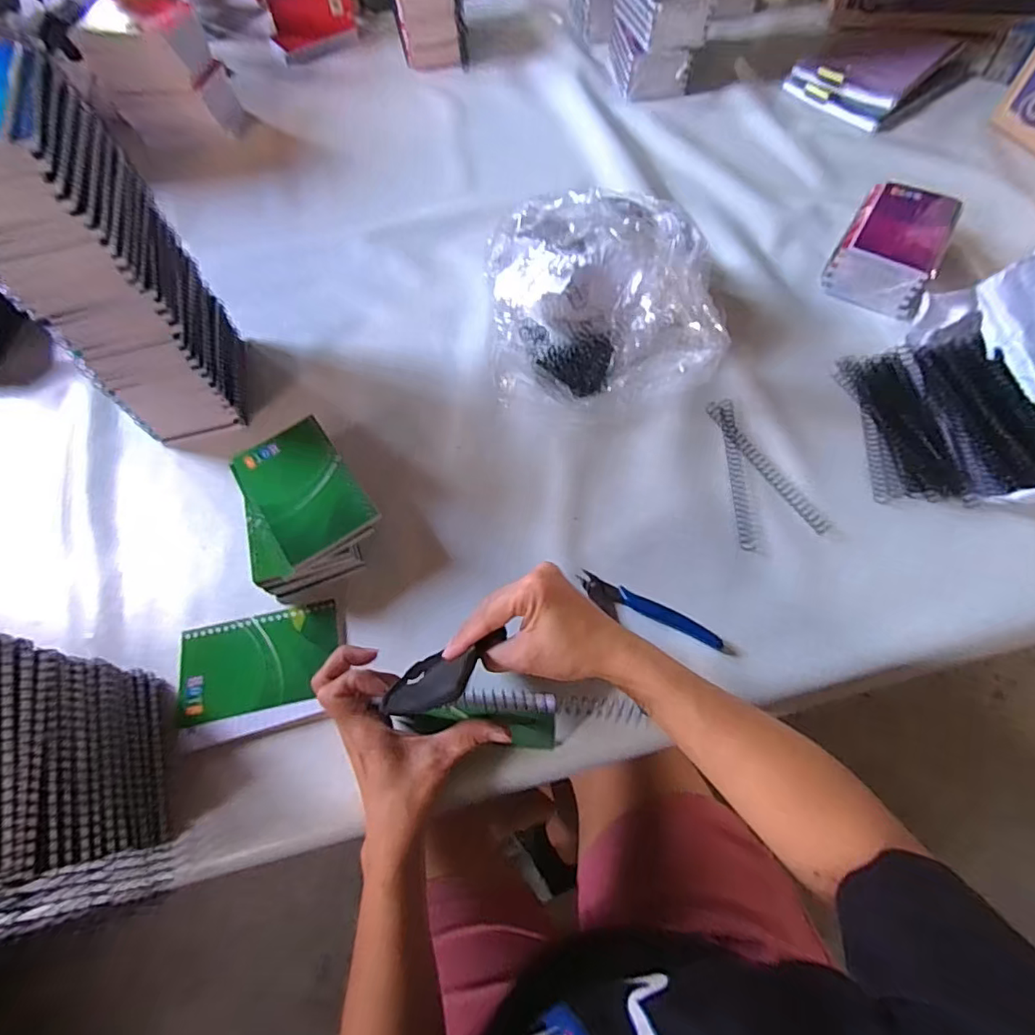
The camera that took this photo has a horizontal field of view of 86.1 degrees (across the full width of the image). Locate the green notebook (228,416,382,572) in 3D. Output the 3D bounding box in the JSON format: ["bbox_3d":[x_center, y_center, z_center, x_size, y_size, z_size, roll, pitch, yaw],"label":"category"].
[{"bbox_3d":[-0.182,-0.025,0.471,0.081,0.008,0.127,-34,67,-13],"label":"green notebook"}]

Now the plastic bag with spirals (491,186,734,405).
[{"bbox_3d":[0.081,-0.210,0.548,0.212,0.137,0.183,-4,64,0],"label":"plastic bag with spirals"}]

